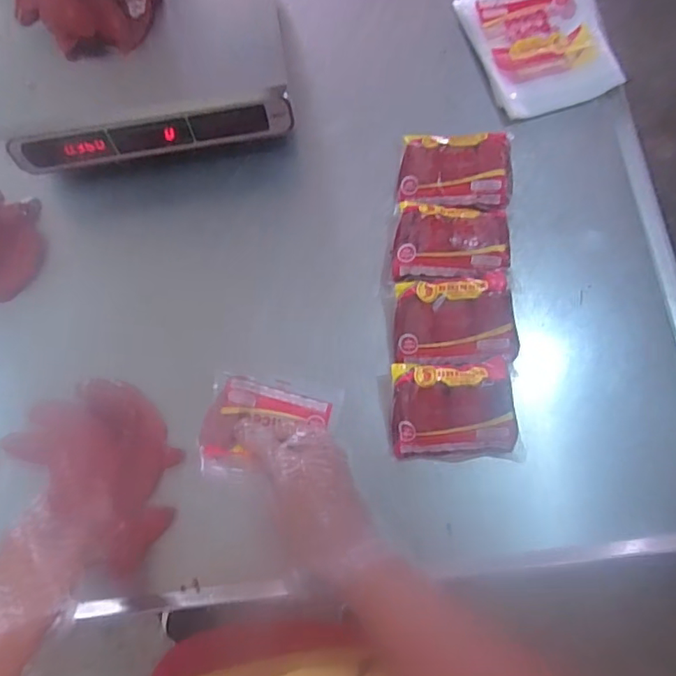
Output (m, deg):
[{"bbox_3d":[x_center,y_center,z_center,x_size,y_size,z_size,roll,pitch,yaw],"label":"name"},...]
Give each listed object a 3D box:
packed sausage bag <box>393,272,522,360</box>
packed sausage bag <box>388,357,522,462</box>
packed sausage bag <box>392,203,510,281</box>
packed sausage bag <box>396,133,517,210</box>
[{"bbox_3d":[0.130,-0.022,0.610,0.134,0.024,0.095,-1,90,10],"label":"packed sausage bag"},{"bbox_3d":[0.126,0.078,0.585,0.131,0.040,0.102,-2,74,2],"label":"packed sausage bag"},{"bbox_3d":[0.131,-0.115,0.642,0.133,0.047,0.098,-2,74,2],"label":"packed sausage bag"},{"bbox_3d":[0.143,-0.203,0.665,0.132,0.029,0.098,2,81,17],"label":"packed sausage bag"}]

